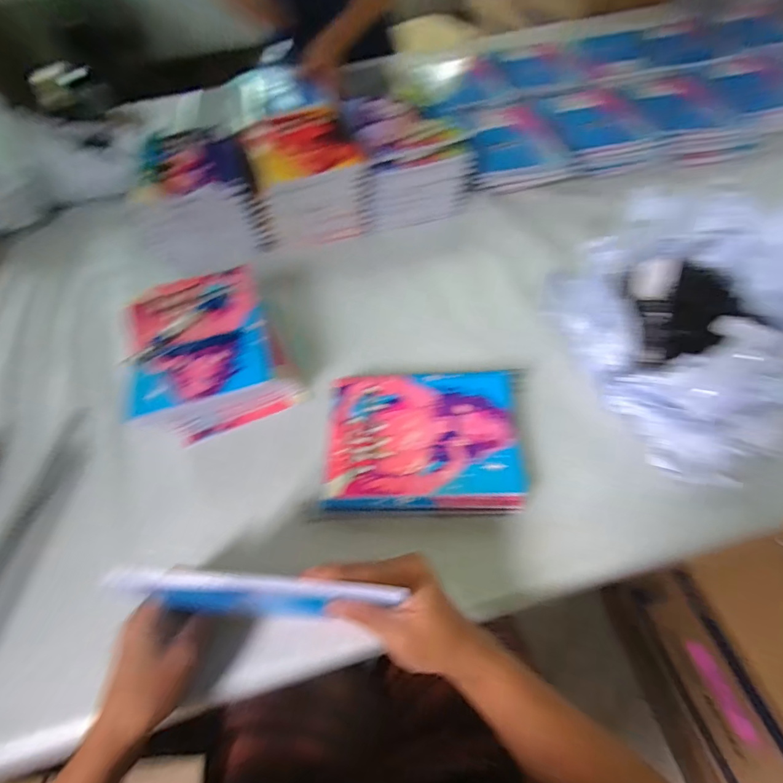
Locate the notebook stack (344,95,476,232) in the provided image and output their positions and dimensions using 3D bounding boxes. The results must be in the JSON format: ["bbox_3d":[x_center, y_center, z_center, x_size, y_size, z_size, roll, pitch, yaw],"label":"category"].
[{"bbox_3d":[0.017,-0.393,0.704,0.169,0.104,0.217,-16,58,-5],"label":"notebook stack"}]

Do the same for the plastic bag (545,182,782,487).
[{"bbox_3d":[0.341,-0.094,0.484,0.289,0.109,0.357,33,66,23],"label":"plastic bag"}]

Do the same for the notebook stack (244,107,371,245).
[{"bbox_3d":[-0.141,-0.346,0.687,0.165,0.108,0.189,-18,58,-7],"label":"notebook stack"}]

